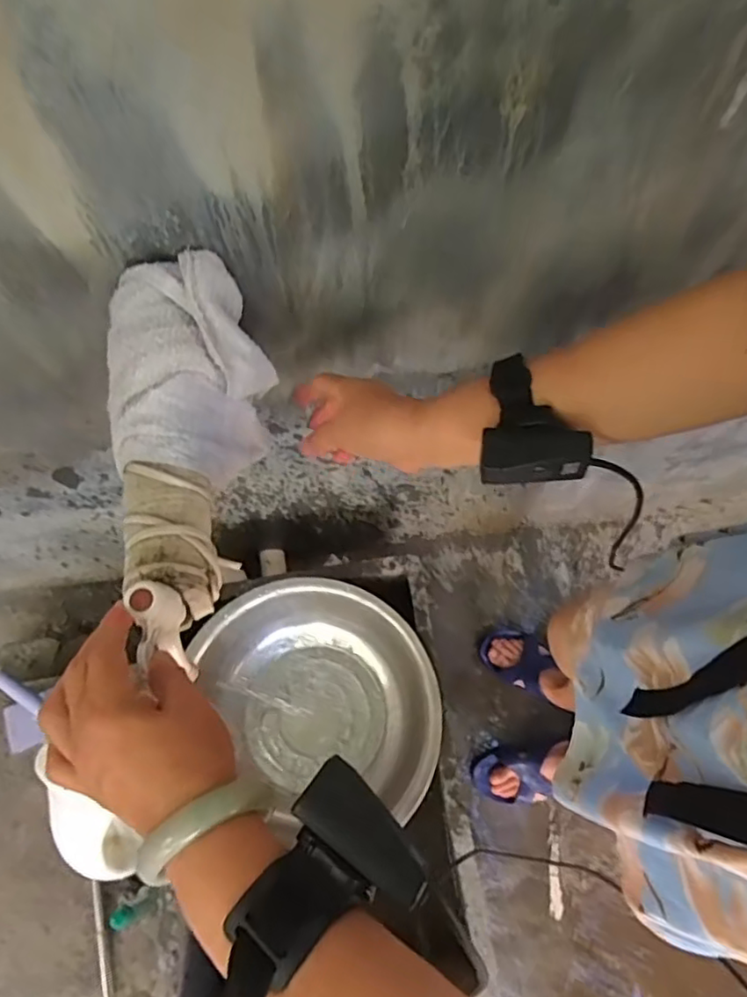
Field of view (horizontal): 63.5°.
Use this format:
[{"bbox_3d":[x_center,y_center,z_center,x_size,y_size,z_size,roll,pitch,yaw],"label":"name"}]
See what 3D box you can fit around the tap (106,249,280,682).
[{"bbox_3d":[-0.149,-0.035,0.479,0.112,0.127,0.300,-2,73,2],"label":"tap"}]

